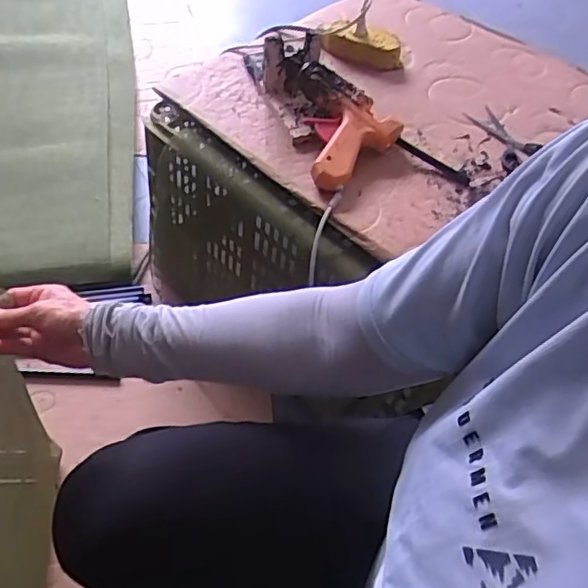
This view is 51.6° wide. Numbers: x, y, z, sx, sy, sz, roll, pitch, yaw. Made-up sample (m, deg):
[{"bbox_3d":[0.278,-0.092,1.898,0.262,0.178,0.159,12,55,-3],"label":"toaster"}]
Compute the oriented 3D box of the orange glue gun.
[{"bbox_3d":[0.081,-0.191,0.784,0.076,0.033,0.156,23,52,11],"label":"orange glue gun"}]

